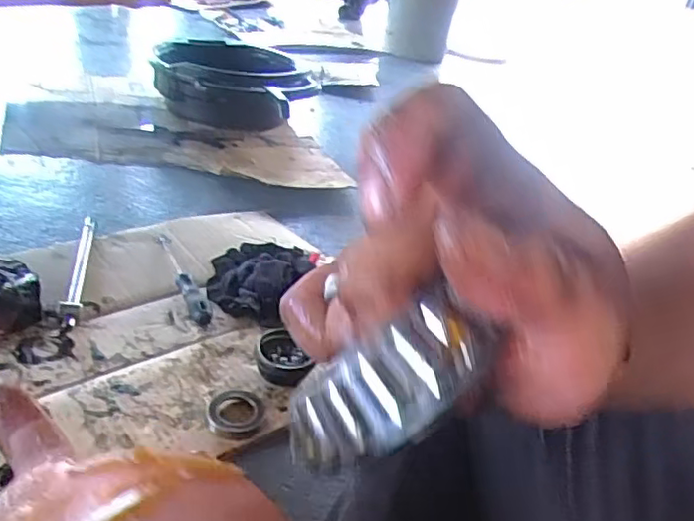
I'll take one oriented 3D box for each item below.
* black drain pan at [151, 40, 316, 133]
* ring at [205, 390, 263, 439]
[{"bbox_3d":[-0.286,-0.431,1.531,0.351,0.148,0.398,-3,32,-21],"label":"black drain pan"},{"bbox_3d":[-0.120,0.163,0.671,0.058,0.014,0.065,2,31,-14],"label":"ring"}]

